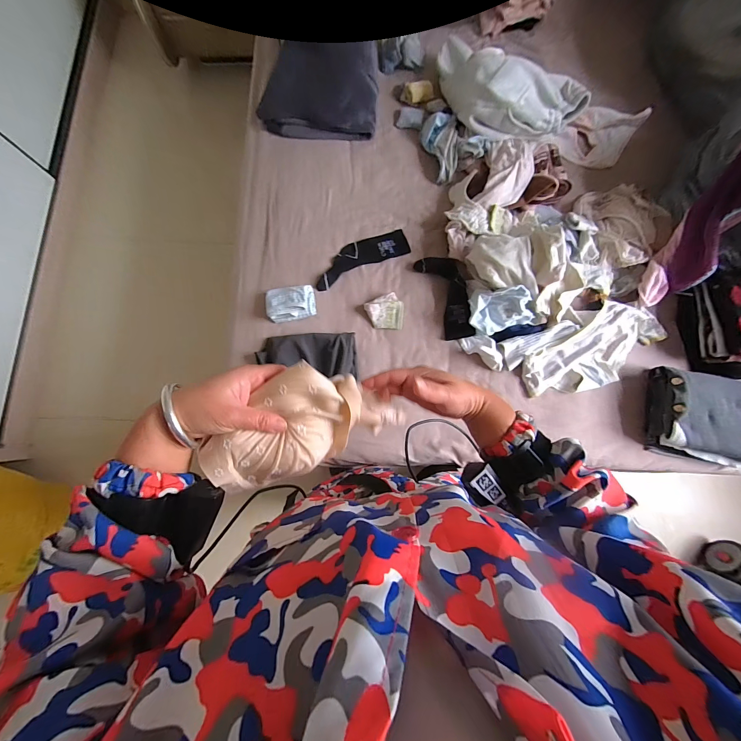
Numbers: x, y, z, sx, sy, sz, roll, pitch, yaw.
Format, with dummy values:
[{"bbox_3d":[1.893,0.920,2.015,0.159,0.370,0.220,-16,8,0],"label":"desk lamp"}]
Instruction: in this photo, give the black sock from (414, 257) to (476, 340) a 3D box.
[{"bbox_3d":[0.212,-0.202,0.831,0.112,0.059,0.239,-15,81,-4],"label":"black sock"}]

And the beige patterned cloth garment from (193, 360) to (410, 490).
[{"bbox_3d":[-0.076,0.057,0.341,0.195,0.071,0.098,-28,82,-6],"label":"beige patterned cloth garment"}]

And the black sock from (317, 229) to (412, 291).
[{"bbox_3d":[-0.029,-0.321,0.883,0.283,0.015,0.095,-26,81,-6],"label":"black sock"}]

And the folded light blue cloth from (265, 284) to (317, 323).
[{"bbox_3d":[-0.213,-0.180,0.830,0.129,0.037,0.092,-5,80,-2],"label":"folded light blue cloth"}]

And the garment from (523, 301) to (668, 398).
[{"bbox_3d":[0.593,-0.049,0.830,0.396,0.071,0.169,-33,82,-7],"label":"garment"}]

